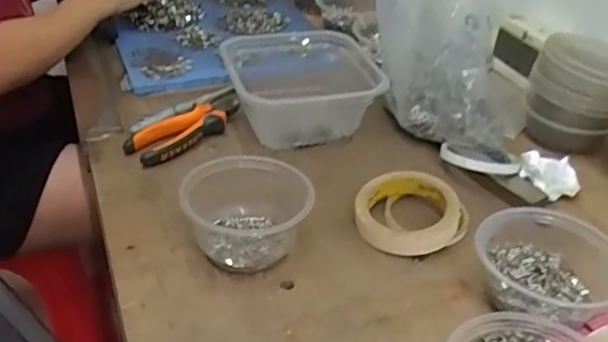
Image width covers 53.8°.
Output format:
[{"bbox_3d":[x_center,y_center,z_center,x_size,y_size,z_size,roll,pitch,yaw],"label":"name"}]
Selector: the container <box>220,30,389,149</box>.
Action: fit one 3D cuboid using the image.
[{"bbox_3d":[0.005,-0.104,0.736,0.189,0.075,0.178,-8,36,-13],"label":"container"}]

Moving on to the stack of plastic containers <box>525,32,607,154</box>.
[{"bbox_3d":[0.334,-0.097,0.713,0.113,0.108,0.119,20,39,24],"label":"stack of plastic containers"}]

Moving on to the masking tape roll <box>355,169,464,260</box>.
[{"bbox_3d":[0.102,0.038,0.586,0.099,0.036,0.099,1,35,0],"label":"masking tape roll"}]

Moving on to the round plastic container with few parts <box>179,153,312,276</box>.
[{"bbox_3d":[-0.050,0.042,0.538,0.109,0.068,0.101,1,35,0],"label":"round plastic container with few parts"}]

